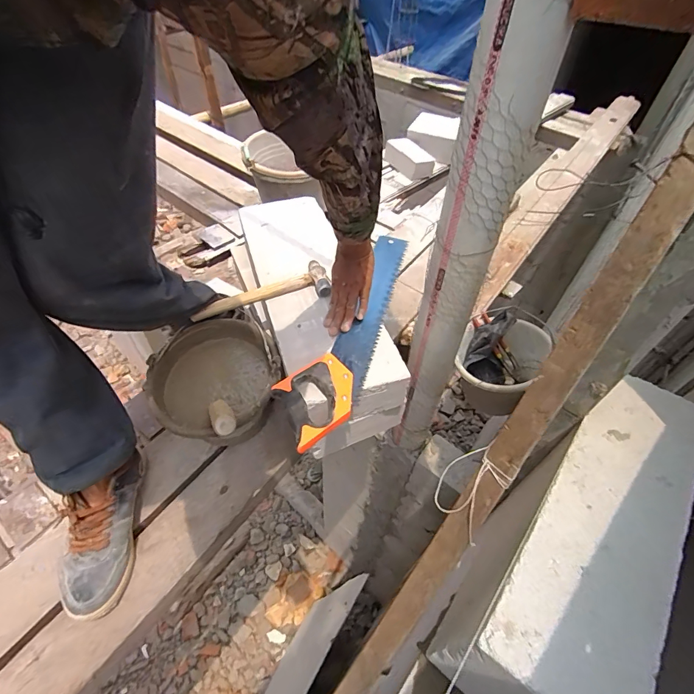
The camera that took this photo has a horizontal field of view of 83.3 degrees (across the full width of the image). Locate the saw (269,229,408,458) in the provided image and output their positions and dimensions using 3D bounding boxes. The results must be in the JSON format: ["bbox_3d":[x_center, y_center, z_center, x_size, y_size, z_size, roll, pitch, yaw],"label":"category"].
[{"bbox_3d":[0.020,-0.052,0.731,0.115,0.022,0.539,18,48,12],"label":"saw"}]

